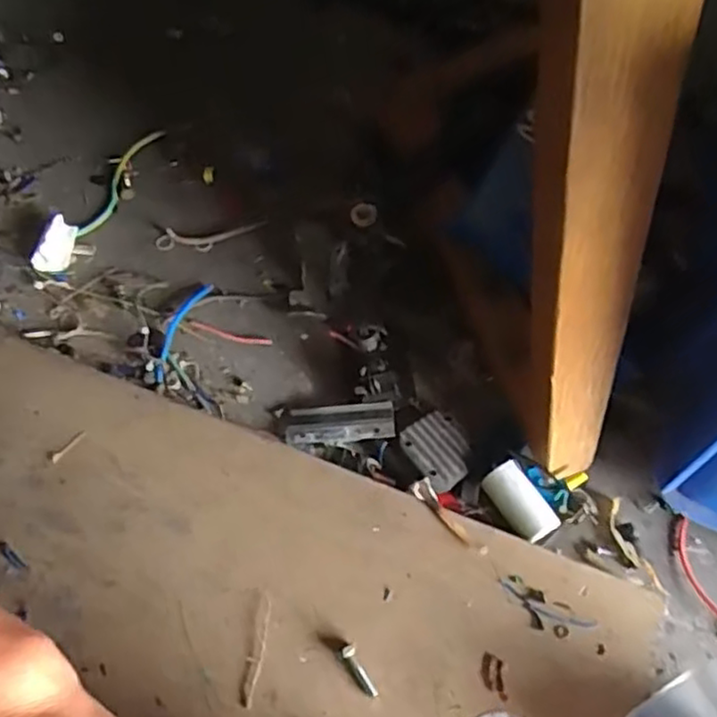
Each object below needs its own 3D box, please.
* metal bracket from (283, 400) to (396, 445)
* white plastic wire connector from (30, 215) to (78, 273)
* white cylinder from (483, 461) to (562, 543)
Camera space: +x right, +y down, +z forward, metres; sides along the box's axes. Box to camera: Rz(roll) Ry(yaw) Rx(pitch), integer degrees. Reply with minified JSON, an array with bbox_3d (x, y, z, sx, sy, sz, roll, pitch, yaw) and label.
[{"bbox_3d":[-0.014,0.052,0.548,0.086,0.013,0.031,-6,57,11],"label":"metal bracket"},{"bbox_3d":[-0.282,-0.106,0.641,0.029,0.030,0.054,7,60,4],"label":"white plastic wire connector"},{"bbox_3d":[0.120,0.107,0.508,0.028,0.024,0.058,-35,66,-18],"label":"white cylinder"}]

